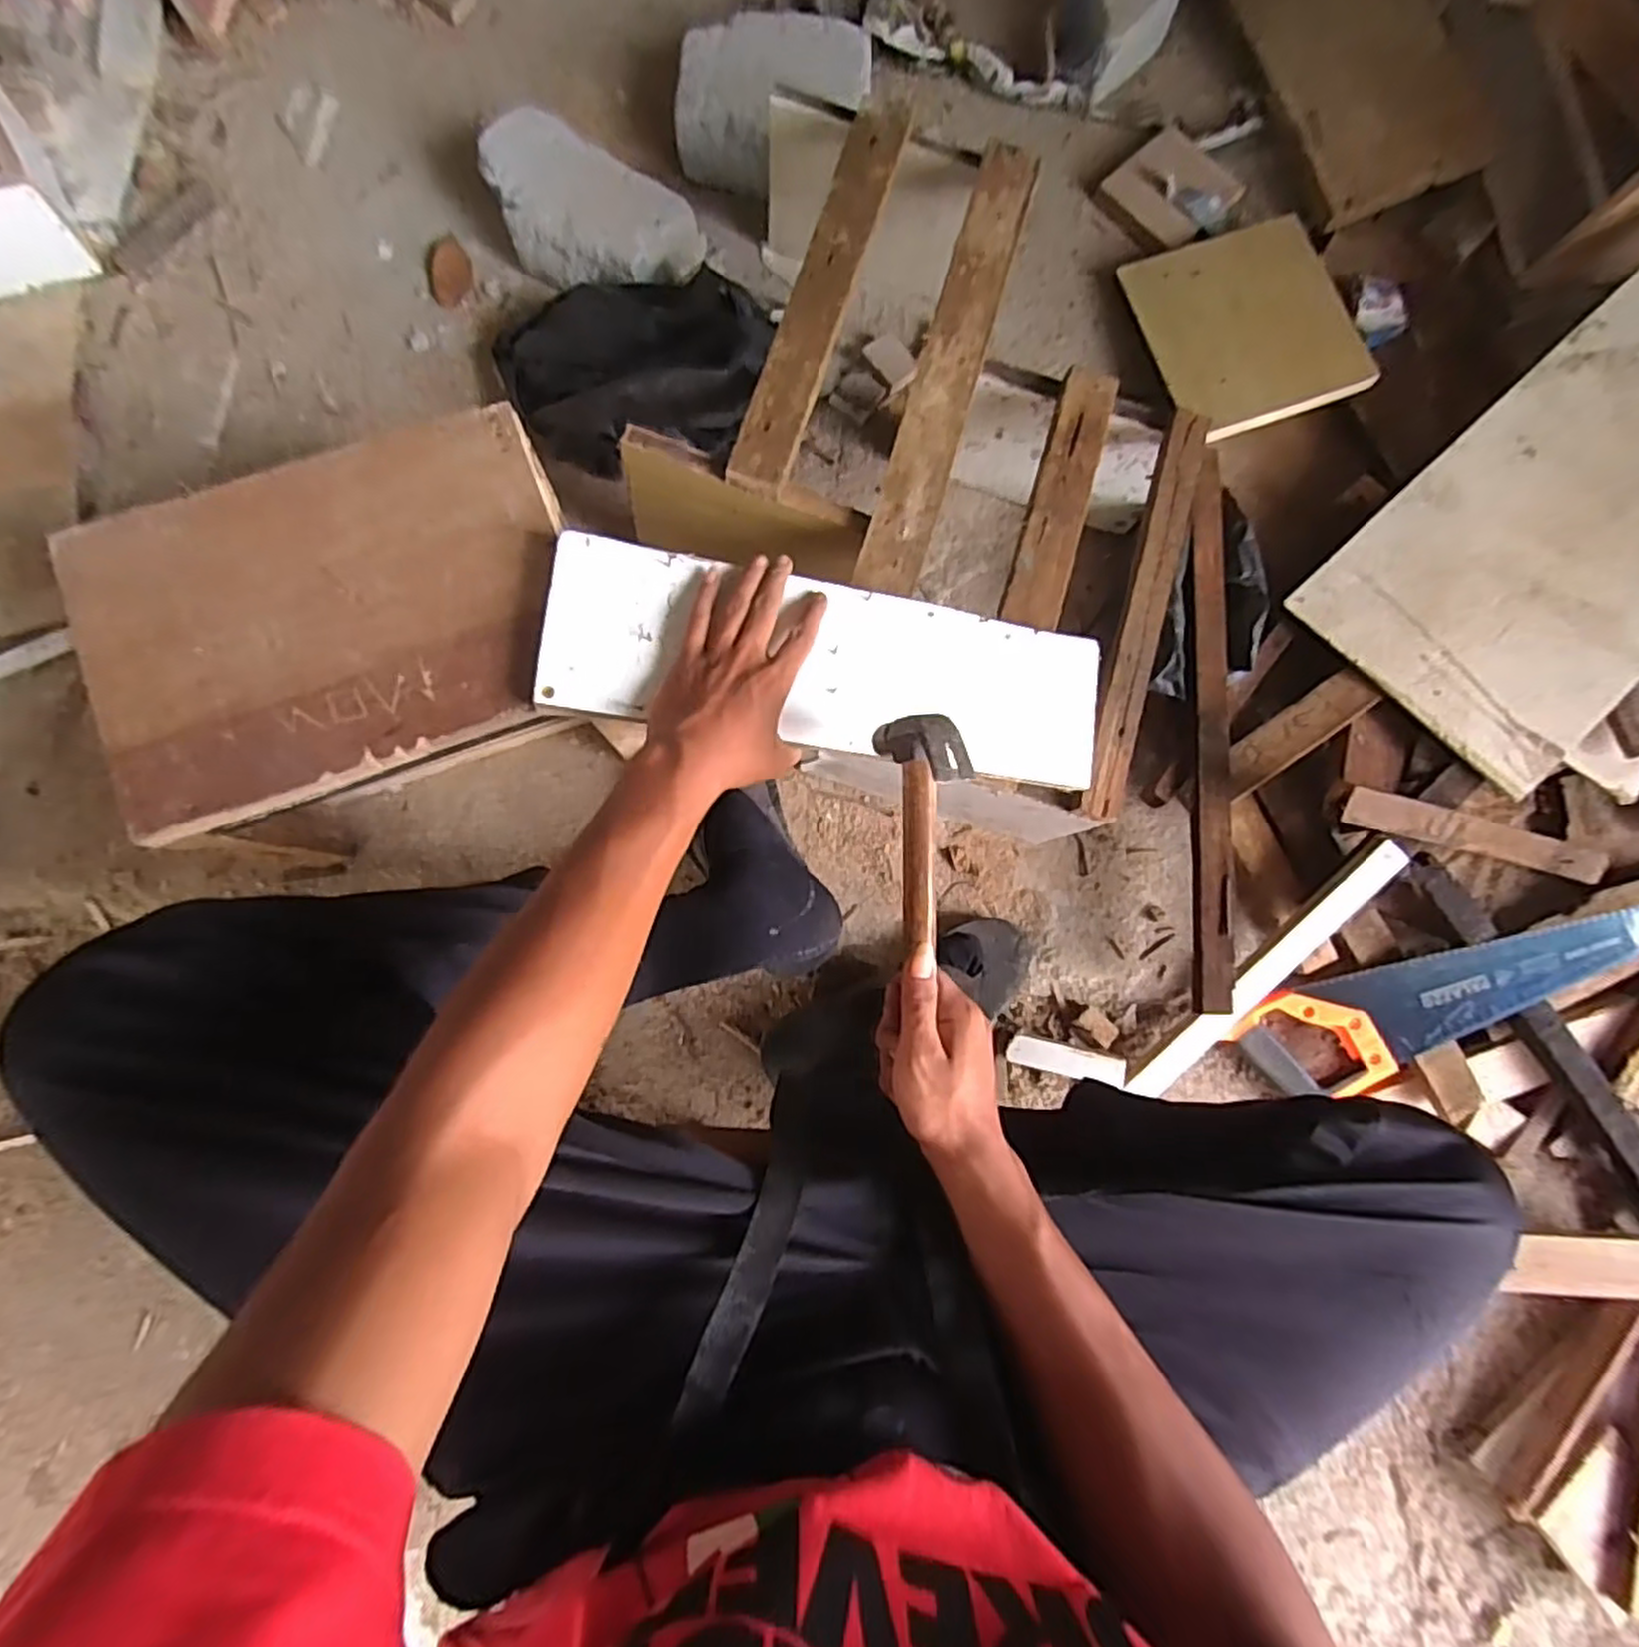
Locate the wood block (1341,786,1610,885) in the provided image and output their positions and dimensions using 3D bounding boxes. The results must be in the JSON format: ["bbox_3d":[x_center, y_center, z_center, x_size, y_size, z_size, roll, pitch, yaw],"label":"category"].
[{"bbox_3d":[0.604,0.013,0.689,0.354,0.021,0.032,11,83,-19],"label":"wood block"}]

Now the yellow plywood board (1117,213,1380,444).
[{"bbox_3d":[0.452,-0.530,0.797,0.190,0.018,0.244,-18,75,6],"label":"yellow plywood board"}]

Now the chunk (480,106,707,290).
[{"bbox_3d":[-0.238,-0.610,0.762,0.217,0.073,0.122,26,83,1],"label":"chunk"}]

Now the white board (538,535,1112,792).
[{"bbox_3d":[0.015,-0.111,0.542,0.398,0.022,0.116,7,83,-13],"label":"white board"}]

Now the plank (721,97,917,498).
[{"bbox_3d":[0.004,-0.440,0.623,0.049,0.020,0.368,18,81,-1],"label":"plank"}]

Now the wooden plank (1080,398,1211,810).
[{"bbox_3d":[0.264,-0.175,0.612,0.034,0.020,0.351,16,81,-2],"label":"wooden plank"}]

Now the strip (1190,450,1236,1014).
[{"bbox_3d":[0.367,-0.094,0.701,0.037,0.023,0.522,4,81,-3],"label":"strip"}]

